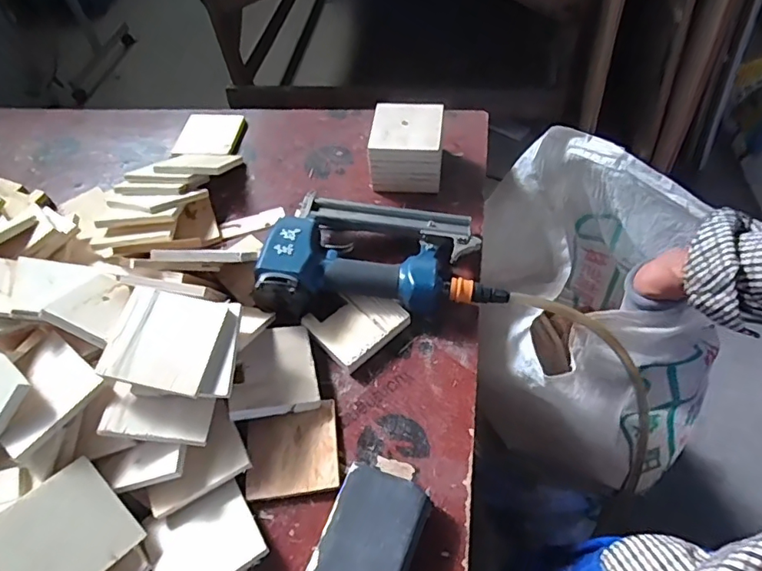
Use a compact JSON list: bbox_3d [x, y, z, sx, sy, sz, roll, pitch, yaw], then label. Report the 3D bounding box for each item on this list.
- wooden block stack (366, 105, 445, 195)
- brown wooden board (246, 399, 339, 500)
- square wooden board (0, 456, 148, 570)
[{"bbox_3d":[0.036,-0.184,0.694,0.094,0.069,0.088,4,55,8],"label":"wooden block stack"},{"bbox_3d":[-0.085,0.159,0.511,0.085,0.013,0.083,-8,56,-1],"label":"brown wooden board"},{"bbox_3d":[-0.257,0.201,0.429,0.087,0.004,0.089,49,50,5],"label":"square wooden board"}]

